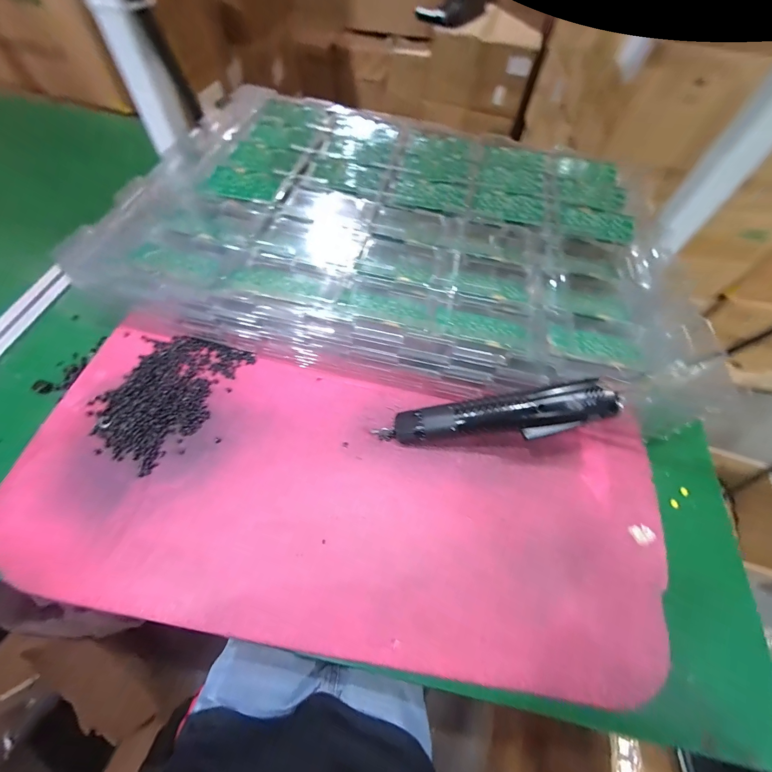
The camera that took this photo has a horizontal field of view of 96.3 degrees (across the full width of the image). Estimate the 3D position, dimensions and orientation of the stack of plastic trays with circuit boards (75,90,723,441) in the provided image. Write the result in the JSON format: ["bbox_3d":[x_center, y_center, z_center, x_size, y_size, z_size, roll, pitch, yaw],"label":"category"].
[{"bbox_3d":[0.030,-0.216,0.475,0.664,0.078,0.455,13,59,4],"label":"stack of plastic trays with circuit boards"}]

